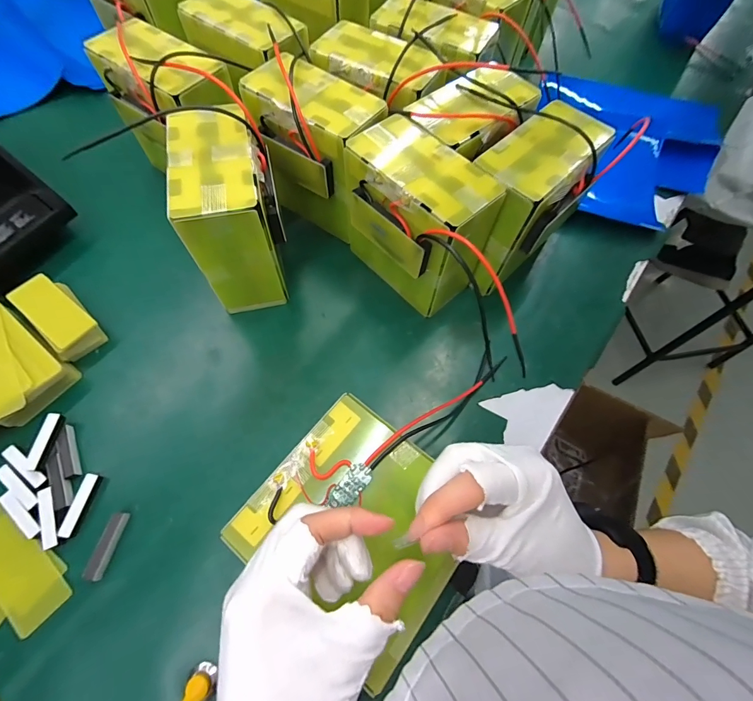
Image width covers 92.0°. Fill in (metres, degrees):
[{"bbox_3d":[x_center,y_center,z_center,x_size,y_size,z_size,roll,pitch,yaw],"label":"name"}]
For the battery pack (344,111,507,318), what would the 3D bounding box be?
[{"bbox_3d":[0.040,-0.126,0.384,0.089,0.148,0.173,-40,72,-17],"label":"battery pack"}]

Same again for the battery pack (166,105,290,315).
[{"bbox_3d":[-0.142,-0.134,0.384,0.080,0.154,0.133,-12,66,-6],"label":"battery pack"}]

